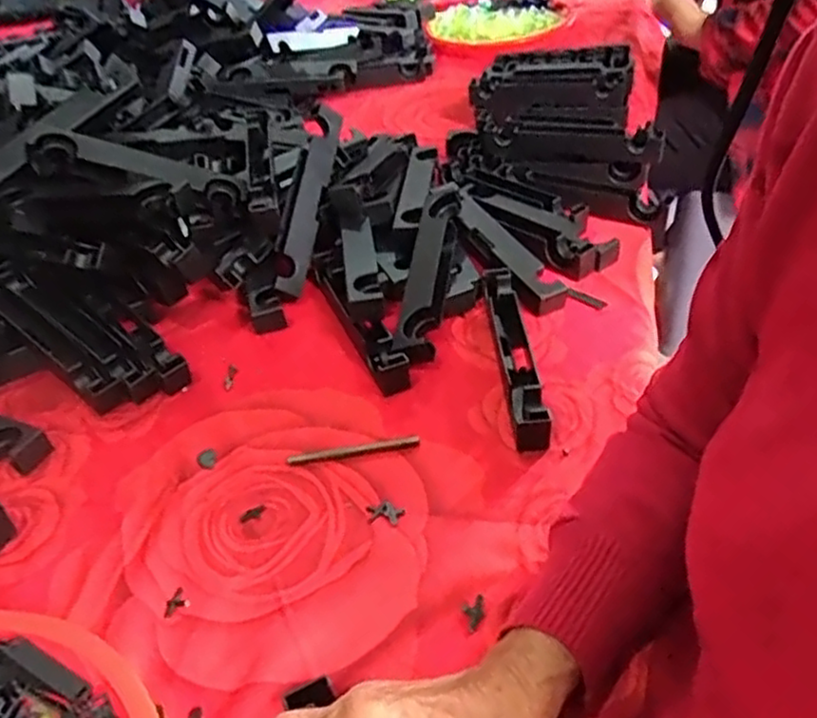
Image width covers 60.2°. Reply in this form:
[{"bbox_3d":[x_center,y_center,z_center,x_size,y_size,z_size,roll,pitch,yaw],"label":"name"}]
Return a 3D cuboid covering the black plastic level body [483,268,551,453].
[{"bbox_3d":[0.087,-0.006,0.569,0.029,0.029,0.199,-7,39,3],"label":"black plastic level body"}]

